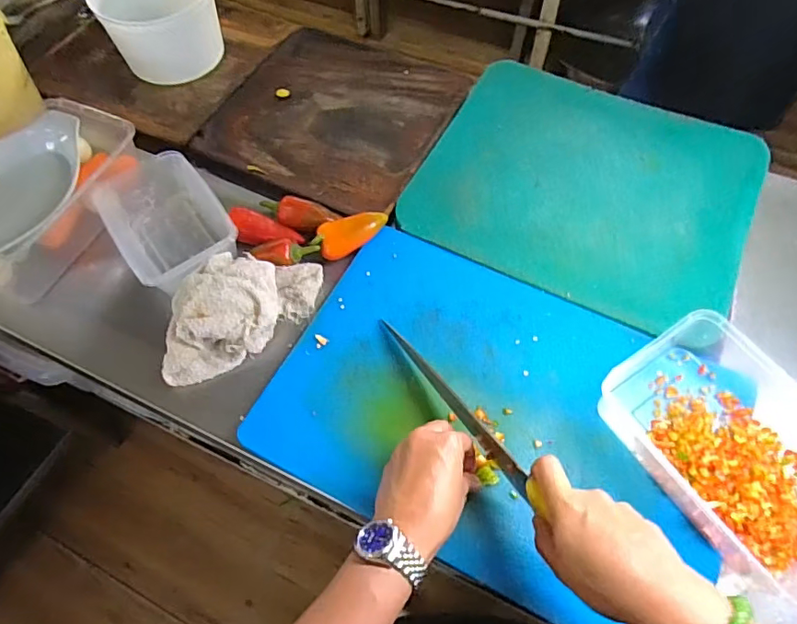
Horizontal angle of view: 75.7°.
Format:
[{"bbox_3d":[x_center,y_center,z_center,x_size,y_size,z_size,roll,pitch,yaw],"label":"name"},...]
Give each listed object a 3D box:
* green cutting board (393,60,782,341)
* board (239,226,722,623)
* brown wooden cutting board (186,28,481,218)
[{"bbox_3d":[0.238,-0.166,0.650,0.385,0.022,0.346,23,64,13],"label":"green cutting board"},{"bbox_3d":[0.092,0.094,0.516,0.408,0.023,0.298,26,68,14],"label":"board"},{"bbox_3d":[-0.084,-0.284,0.737,0.296,0.029,0.315,25,68,14],"label":"brown wooden cutting board"}]

